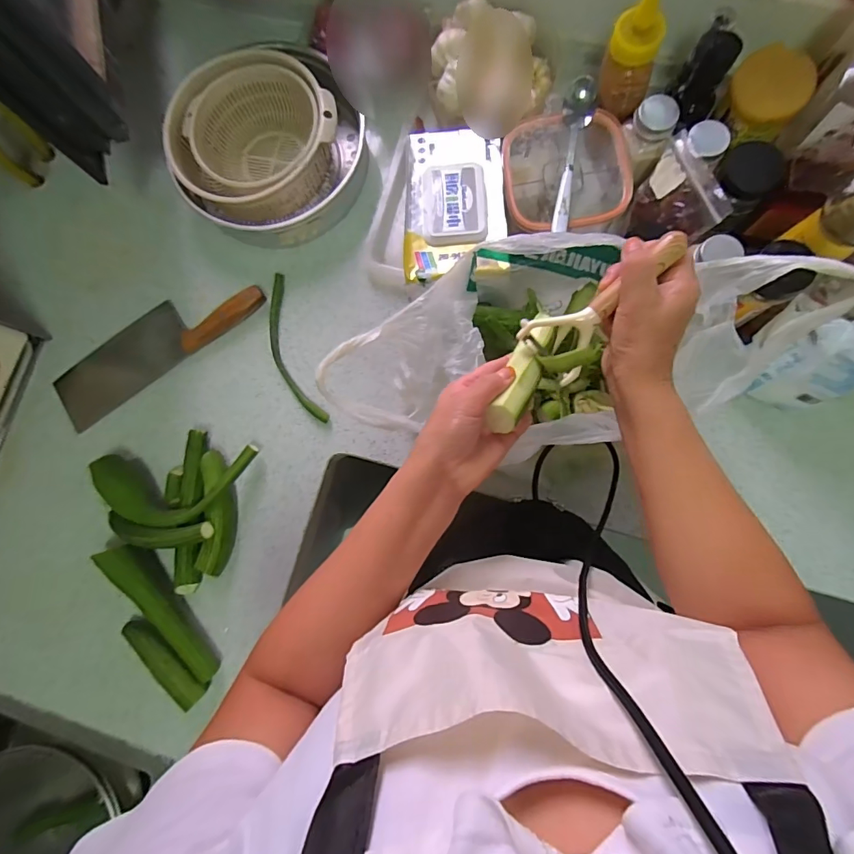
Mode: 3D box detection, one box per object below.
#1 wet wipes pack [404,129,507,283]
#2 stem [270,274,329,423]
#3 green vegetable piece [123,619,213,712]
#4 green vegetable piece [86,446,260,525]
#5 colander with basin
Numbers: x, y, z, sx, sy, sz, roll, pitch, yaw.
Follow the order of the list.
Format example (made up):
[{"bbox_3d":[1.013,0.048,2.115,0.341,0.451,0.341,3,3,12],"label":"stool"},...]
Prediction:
[{"bbox_3d":[0.032,-0.256,0.519,0.111,0.035,0.200,1,82,5],"label":"wet wipes pack"},{"bbox_3d":[-0.181,-0.100,0.601,0.045,0.011,0.206,-20,81,2],"label":"stem"},{"bbox_3d":[-0.316,0.281,0.552,0.126,0.026,0.037,42,87,8],"label":"green vegetable piece"},{"bbox_3d":[-0.316,0.076,0.577,0.206,0.040,0.094,-3,82,4],"label":"green vegetable piece"},{"bbox_3d":[-0.203,-0.372,0.600,0.216,0.097,0.237,-1,82,4],"label":"colander with basin"}]

